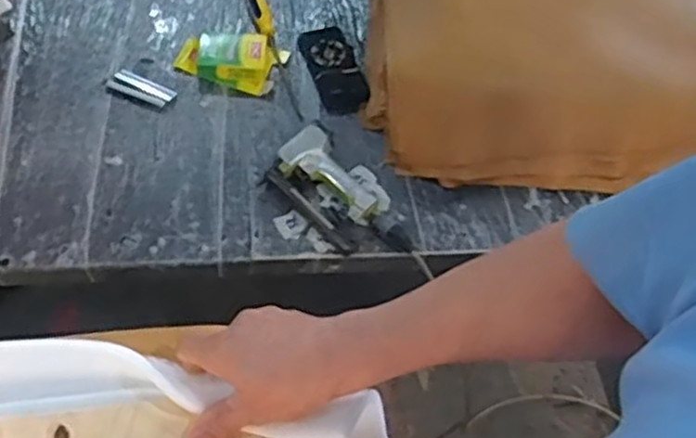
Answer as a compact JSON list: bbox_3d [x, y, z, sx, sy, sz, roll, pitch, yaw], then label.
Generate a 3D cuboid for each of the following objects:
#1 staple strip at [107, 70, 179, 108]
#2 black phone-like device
[{"bbox_3d":[-0.325,-0.205,1.162,0.103,0.005,0.046,26,60,7],"label":"staple strip"},{"bbox_3d":[-0.021,-0.260,1.244,0.085,0.019,0.180,-17,64,-17],"label":"black phone-like device"}]

